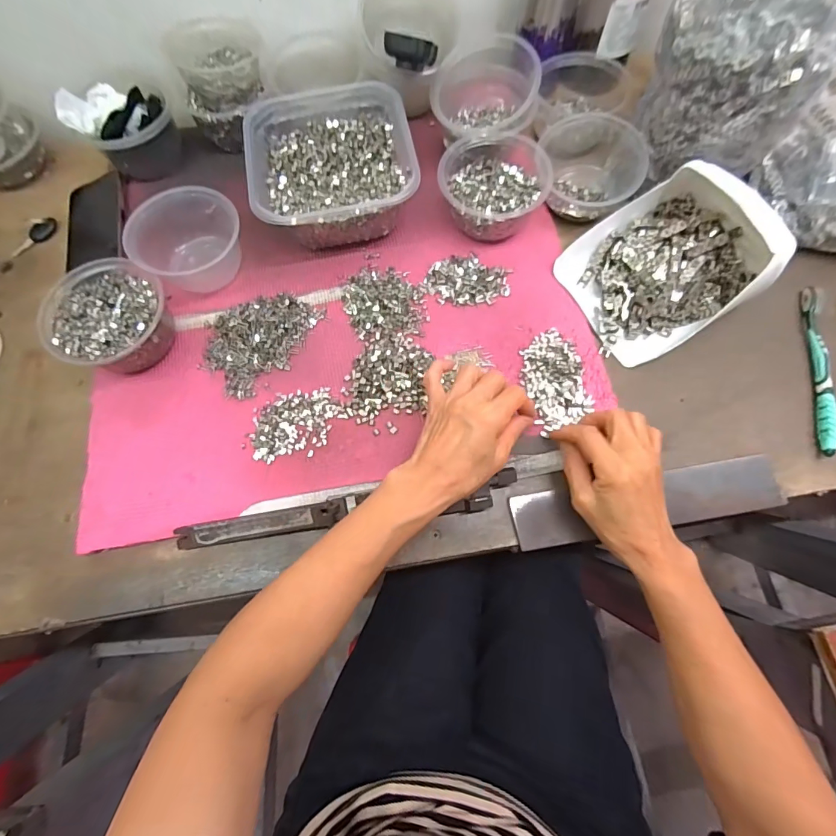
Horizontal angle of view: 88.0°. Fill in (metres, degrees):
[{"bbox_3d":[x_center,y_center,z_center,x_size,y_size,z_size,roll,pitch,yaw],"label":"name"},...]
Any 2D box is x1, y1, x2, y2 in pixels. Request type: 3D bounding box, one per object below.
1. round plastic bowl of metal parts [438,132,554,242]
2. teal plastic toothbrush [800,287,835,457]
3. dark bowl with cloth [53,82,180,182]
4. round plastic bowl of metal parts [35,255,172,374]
[{"bbox_3d":[0.081,-0.258,0.482,0.116,0.056,0.124,-2,71,1],"label":"round plastic bowl of metal parts"},{"bbox_3d":[0.405,-0.052,0.435,0.016,0.015,0.183,9,71,5],"label":"teal plastic toothbrush"},{"bbox_3d":[-0.342,-0.341,0.516,0.106,0.077,0.079,-42,75,-12],"label":"dark bowl with cloth"},{"bbox_3d":[-0.310,-0.098,0.449,0.120,0.069,0.110,-1,71,2],"label":"round plastic bowl of metal parts"}]

